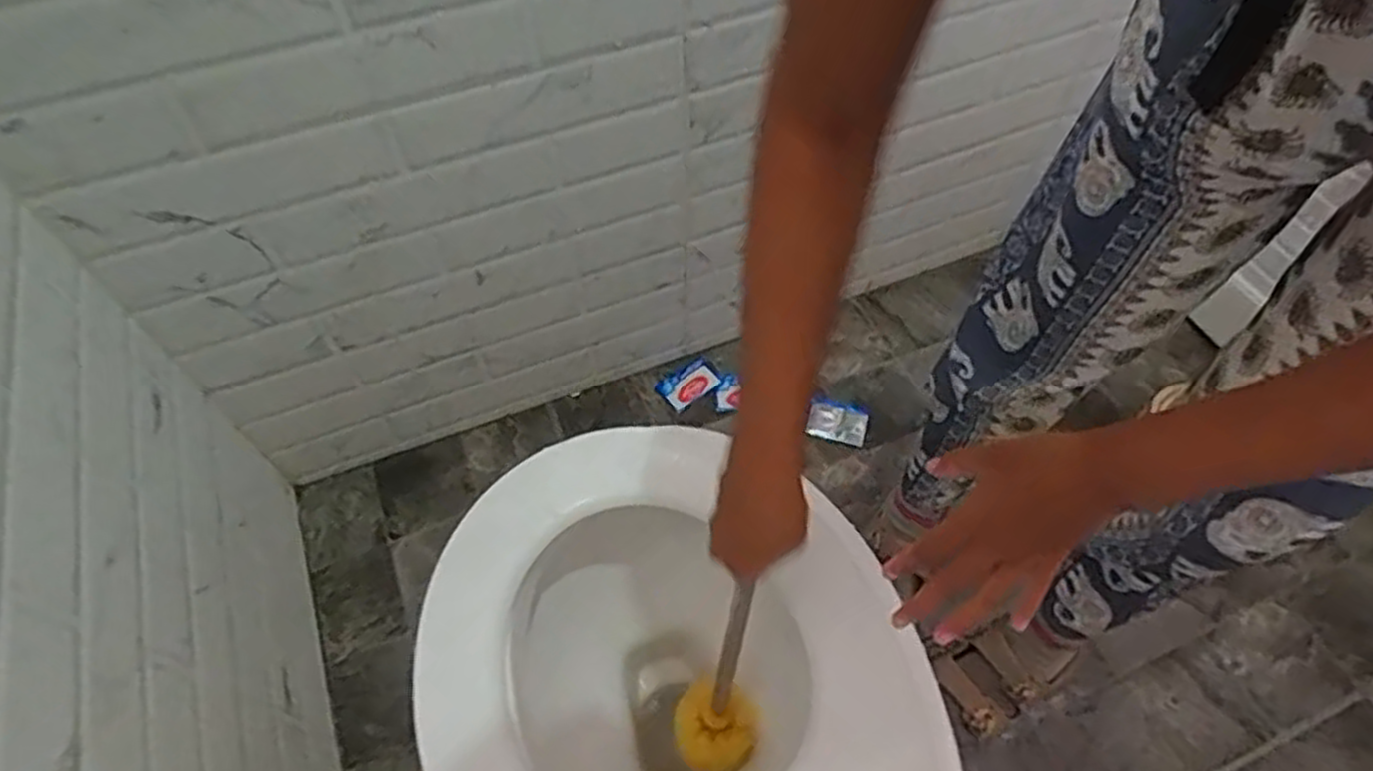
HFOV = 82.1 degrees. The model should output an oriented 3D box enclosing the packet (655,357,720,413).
[{"bbox_3d":[0.003,-0.004,1.217,0.088,0.018,0.063,-30,63,-19],"label":"packet"}]

